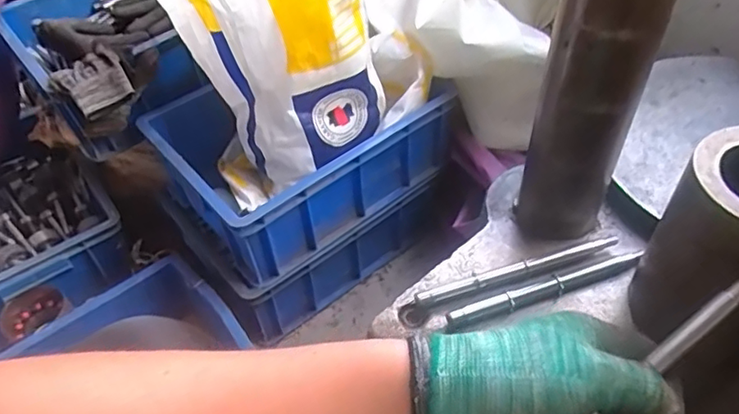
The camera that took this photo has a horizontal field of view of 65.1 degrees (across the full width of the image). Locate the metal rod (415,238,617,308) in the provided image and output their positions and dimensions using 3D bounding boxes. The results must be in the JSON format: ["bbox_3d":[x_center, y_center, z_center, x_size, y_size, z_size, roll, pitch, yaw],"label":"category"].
[{"bbox_3d":[0.114,0.047,0.439,0.163,0.011,0.014,-15,49,-10],"label":"metal rod"}]

